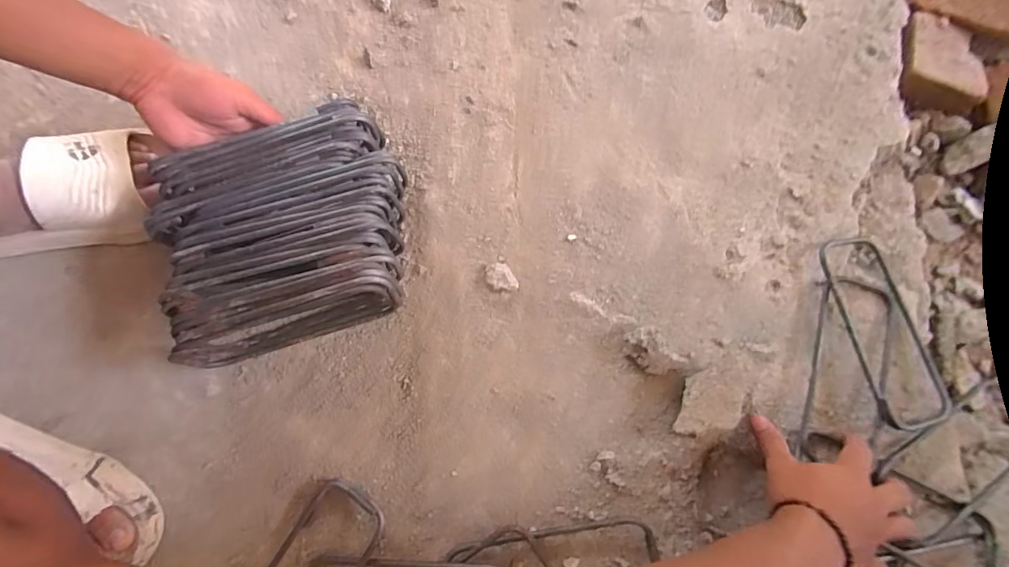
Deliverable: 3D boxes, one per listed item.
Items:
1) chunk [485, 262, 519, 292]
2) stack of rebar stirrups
[{"bbox_3d":[-0.004,-0.004,0.491,0.027,0.013,0.038,-35,81,-7],"label":"chunk"},{"bbox_3d":[-0.213,-0.046,0.458,0.220,0.087,0.189,-18,79,-4],"label":"stack of rebar stirrups"}]

